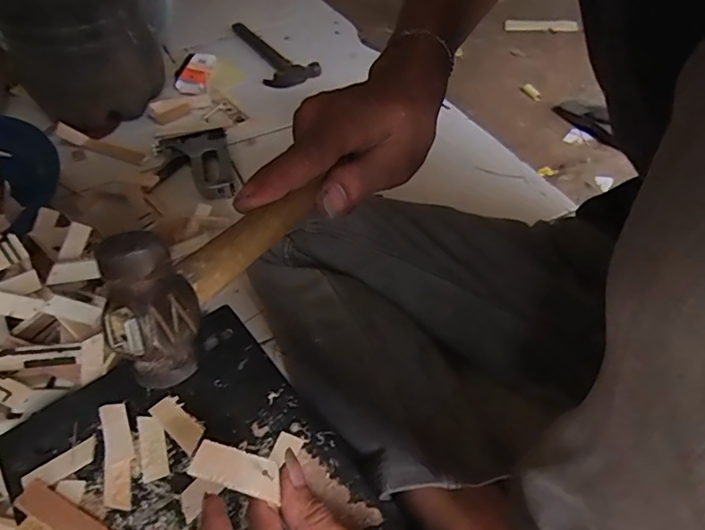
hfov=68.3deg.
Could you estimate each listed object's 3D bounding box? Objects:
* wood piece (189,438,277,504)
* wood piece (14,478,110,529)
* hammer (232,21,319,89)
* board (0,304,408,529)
[{"bbox_3d":[-0.060,0.105,0.270,0.048,0.005,0.019,14,53,13],"label":"wood piece"},{"bbox_3d":[-0.181,0.173,0.342,0.099,0.008,0.020,21,36,18],"label":"wood piece"},{"bbox_3d":[-0.163,-0.444,1.079,0.108,0.031,0.284,-22,50,-15],"label":"hammer"},{"bbox_3d":[-0.109,0.159,0.350,0.202,0.019,0.272,-34,55,-21],"label":"board"}]

